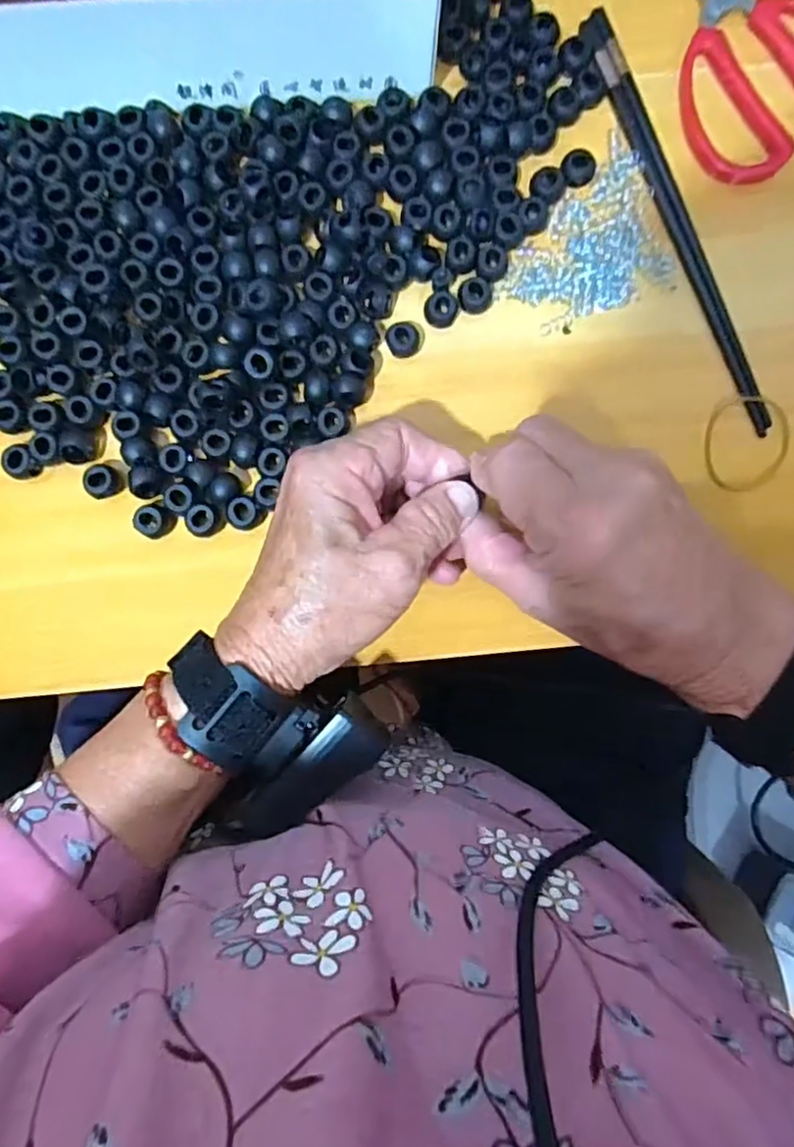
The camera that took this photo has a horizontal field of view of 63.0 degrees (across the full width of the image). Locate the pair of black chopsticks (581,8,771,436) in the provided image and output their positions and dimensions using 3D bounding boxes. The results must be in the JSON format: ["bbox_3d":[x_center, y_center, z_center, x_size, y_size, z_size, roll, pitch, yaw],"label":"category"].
[{"bbox_3d":[0.148,-0.185,0.340,0.016,0.005,0.236,-23,89,-2],"label":"pair of black chopsticks"}]

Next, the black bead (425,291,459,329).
[{"bbox_3d":[0.023,-0.136,0.335,0.017,0.011,0.015,2,89,-1],"label":"black bead"}]

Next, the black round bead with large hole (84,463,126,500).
[{"bbox_3d":[-0.148,-0.046,0.328,0.014,0.016,0.017,24,88,-1],"label":"black round bead with large hole"}]

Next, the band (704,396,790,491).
[{"bbox_3d":[0.183,-0.068,0.338,0.044,0.004,0.049,2,89,-1],"label":"band"}]

